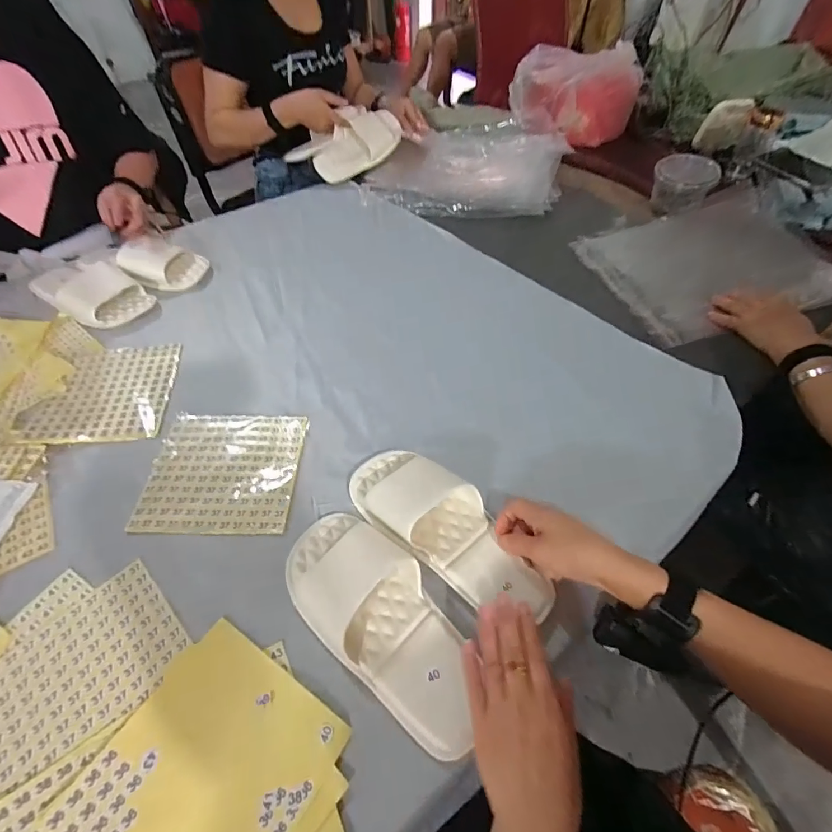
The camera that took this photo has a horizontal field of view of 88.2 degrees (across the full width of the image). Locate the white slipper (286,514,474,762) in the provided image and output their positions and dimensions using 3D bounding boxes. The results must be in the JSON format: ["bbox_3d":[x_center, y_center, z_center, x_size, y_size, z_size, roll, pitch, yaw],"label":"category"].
[{"bbox_3d":[-0.033,0.181,0.389,0.102,0.042,0.232,-34,62,-22],"label":"white slipper"}]

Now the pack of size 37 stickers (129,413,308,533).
[{"bbox_3d":[-0.224,0.061,0.503,0.167,0.004,0.155,0,52,2],"label":"pack of size 37 stickers"}]

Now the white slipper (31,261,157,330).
[{"bbox_3d":[-0.534,-0.206,0.696,0.205,0.046,0.099,25,57,21],"label":"white slipper"}]

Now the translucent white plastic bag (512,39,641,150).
[{"bbox_3d":[0.416,-0.847,1.130,0.327,0.154,0.256,8,52,6],"label":"translucent white plastic bag"}]

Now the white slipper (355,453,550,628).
[{"bbox_3d":[0.031,0.108,0.437,0.237,0.050,0.096,37,61,23],"label":"white slipper"}]

